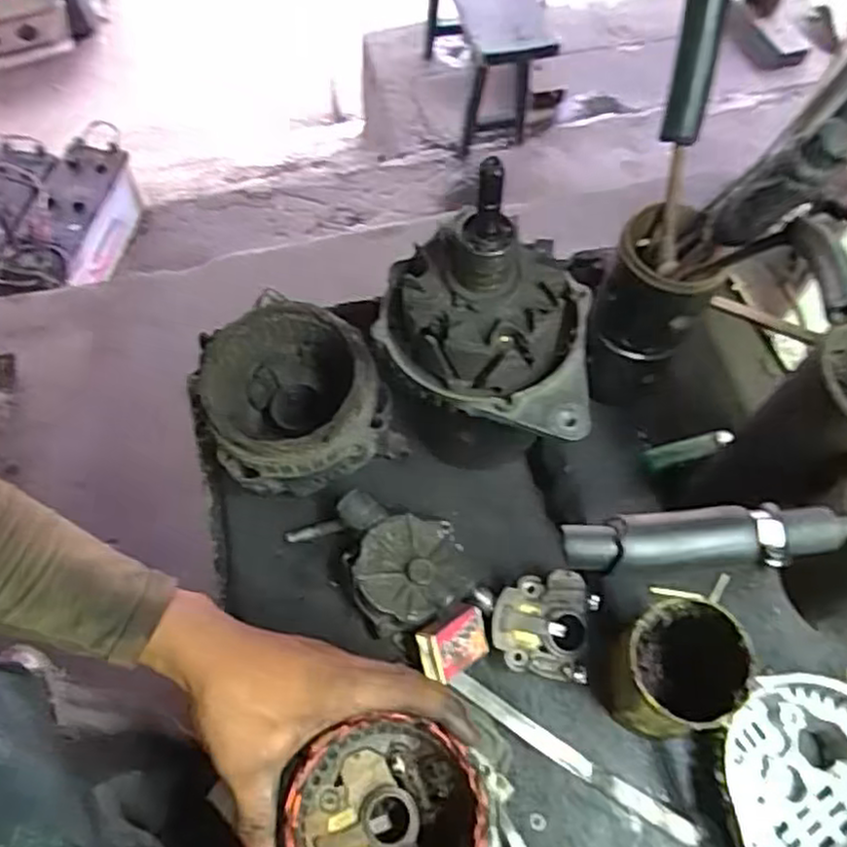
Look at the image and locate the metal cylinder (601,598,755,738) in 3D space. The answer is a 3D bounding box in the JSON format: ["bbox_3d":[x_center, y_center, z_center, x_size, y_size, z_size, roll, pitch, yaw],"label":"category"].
[{"bbox_3d":[0.160,0.165,0.462,0.070,0.115,0.071,0,61,0],"label":"metal cylinder"}]

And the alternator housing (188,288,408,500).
[{"bbox_3d":[-0.107,-0.018,0.571,0.139,0.123,0.141,0,61,0],"label":"alternator housing"}]

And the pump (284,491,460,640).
[{"bbox_3d":[-0.033,0.098,0.545,0.137,0.060,0.088,40,68,19],"label":"pump"}]

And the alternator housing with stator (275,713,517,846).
[{"bbox_3d":[-0.012,0.236,0.411,0.122,0.079,0.112,-14,62,-8],"label":"alternator housing with stator"}]

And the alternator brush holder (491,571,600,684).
[{"bbox_3d":[0.088,0.150,0.524,0.072,0.033,0.073,12,61,6],"label":"alternator brush holder"}]

